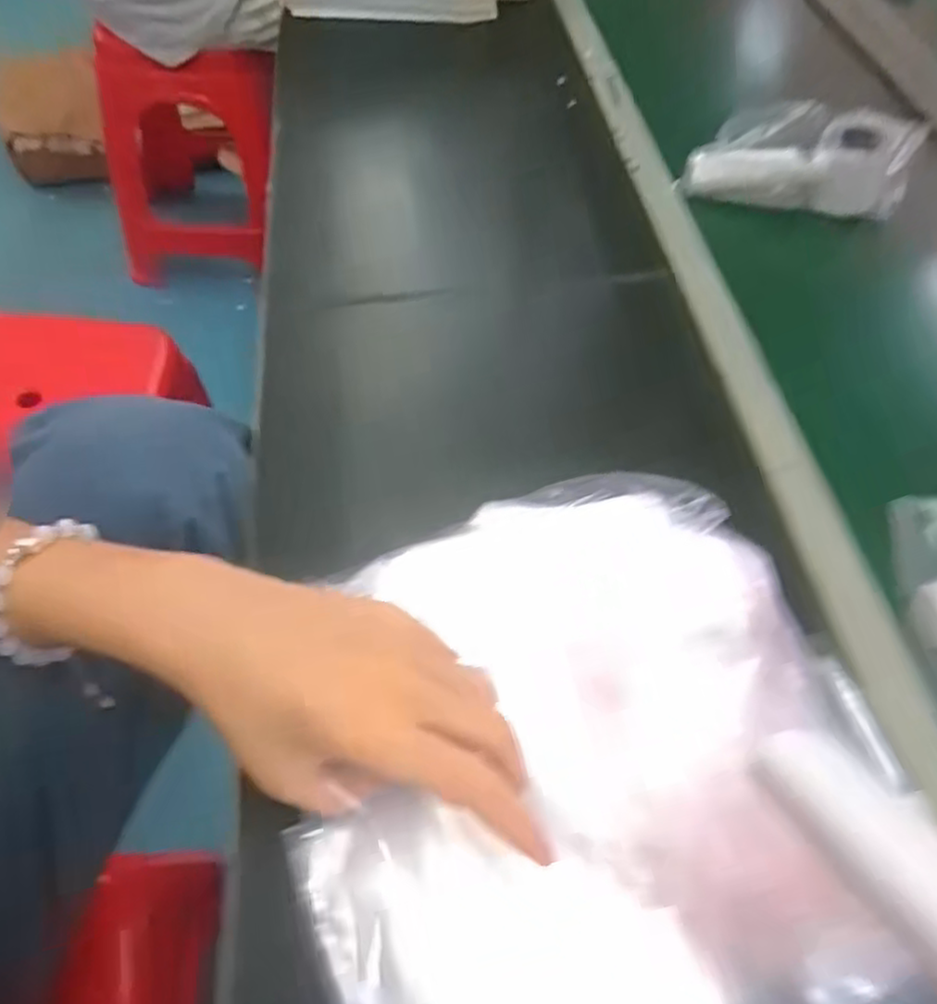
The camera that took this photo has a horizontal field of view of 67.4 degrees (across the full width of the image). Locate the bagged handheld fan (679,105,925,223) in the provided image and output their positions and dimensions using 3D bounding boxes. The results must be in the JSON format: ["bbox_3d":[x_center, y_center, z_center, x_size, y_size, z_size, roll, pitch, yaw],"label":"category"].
[{"bbox_3d":[0.281,-0.287,0.590,0.196,0.066,0.071,9,53,1],"label":"bagged handheld fan"}]

